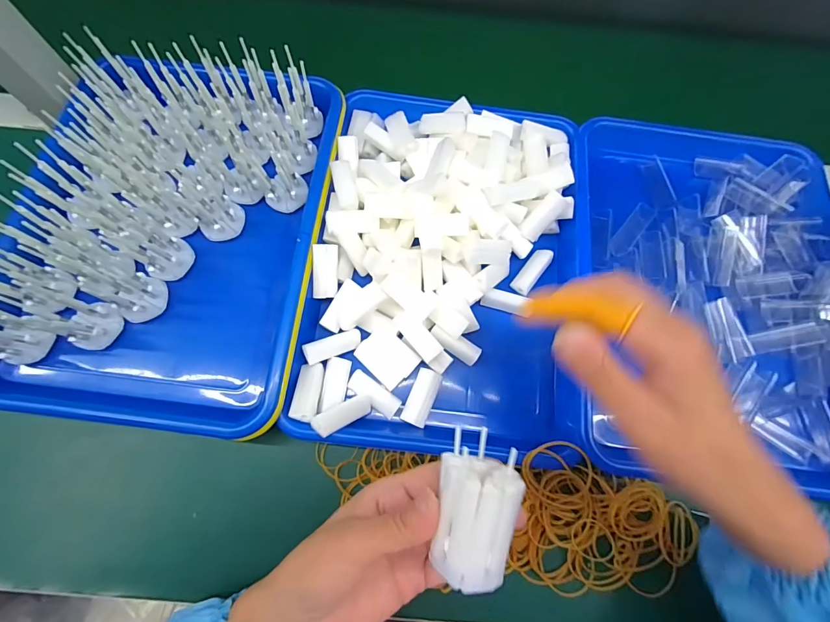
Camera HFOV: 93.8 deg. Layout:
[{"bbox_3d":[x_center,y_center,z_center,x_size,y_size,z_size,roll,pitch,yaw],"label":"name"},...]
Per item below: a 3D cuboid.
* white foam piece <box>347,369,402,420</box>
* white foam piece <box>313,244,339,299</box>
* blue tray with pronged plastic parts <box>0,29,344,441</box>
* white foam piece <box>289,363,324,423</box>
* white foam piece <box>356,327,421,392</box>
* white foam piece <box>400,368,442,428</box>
[{"bbox_3d":[-0.033,0.067,0.315,0.045,0.009,0.018,37,75,9],"label":"white foam piece"},{"bbox_3d":[-0.076,-0.033,0.329,0.019,0.010,0.045,2,94,-1],"label":"white foam piece"},{"bbox_3d":[-0.202,-0.081,0.321,0.240,0.068,0.337,7,72,0],"label":"blue tray with pronged plastic parts"},{"bbox_3d":[-0.083,0.063,0.301,0.019,0.009,0.046,5,52,0],"label":"white foam piece"},{"bbox_3d":[-0.023,0.039,0.325,0.037,0.011,0.045,-43,78,-14],"label":"white foam piece"},{"bbox_3d":[0.006,0.071,0.318,0.021,0.009,0.045,22,73,5],"label":"white foam piece"}]

